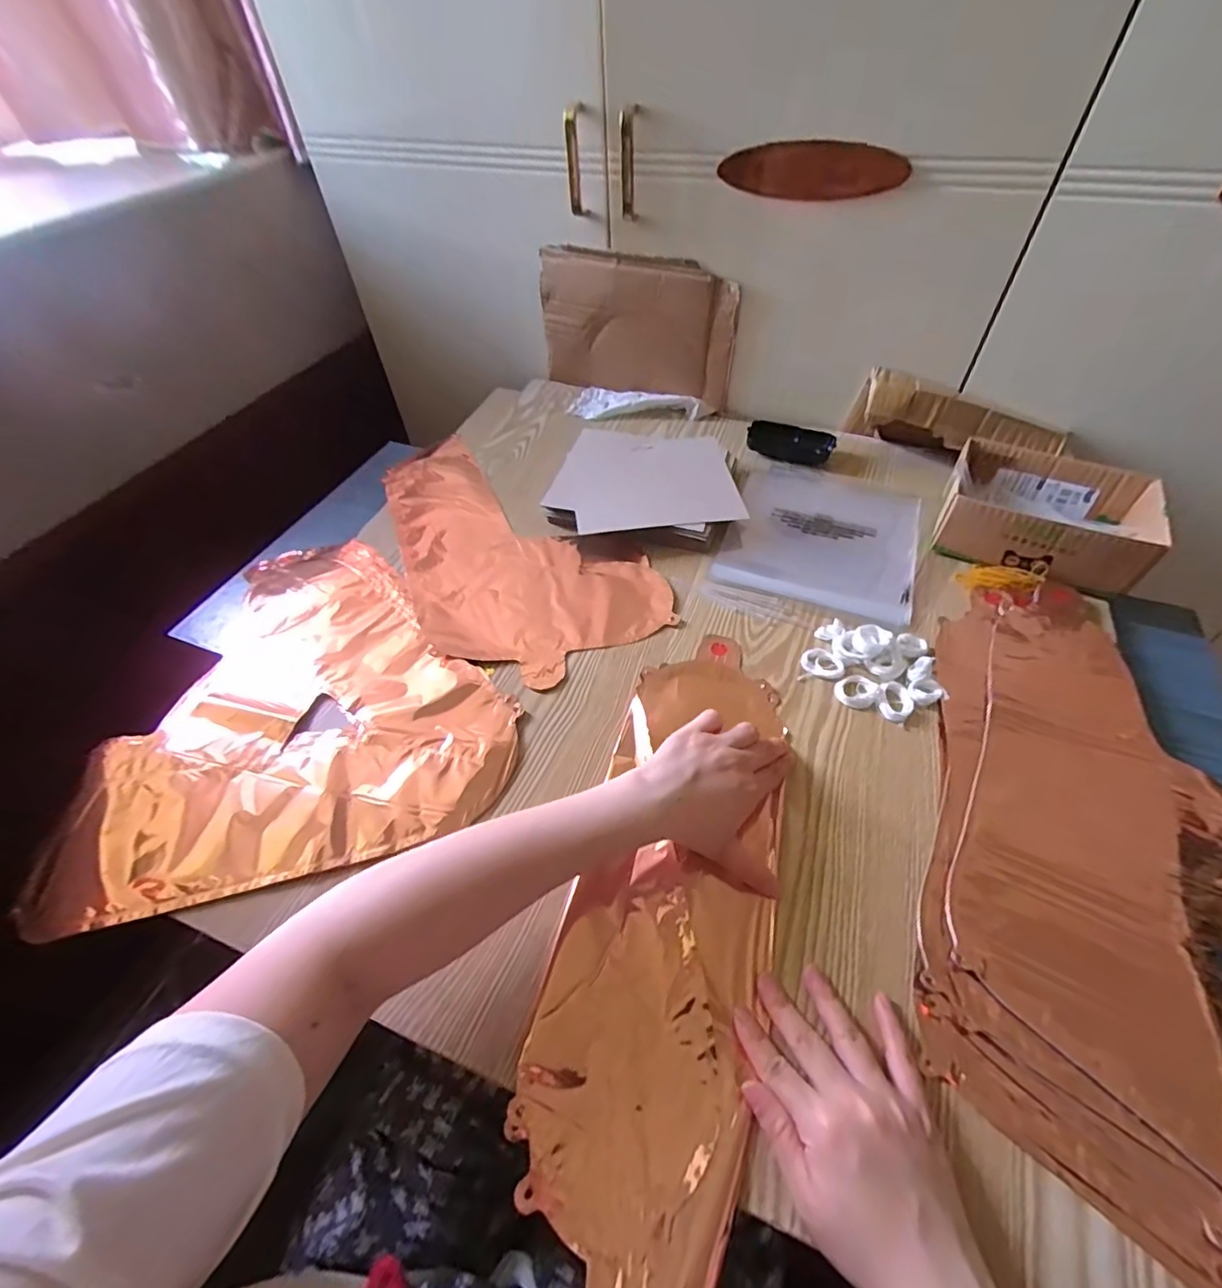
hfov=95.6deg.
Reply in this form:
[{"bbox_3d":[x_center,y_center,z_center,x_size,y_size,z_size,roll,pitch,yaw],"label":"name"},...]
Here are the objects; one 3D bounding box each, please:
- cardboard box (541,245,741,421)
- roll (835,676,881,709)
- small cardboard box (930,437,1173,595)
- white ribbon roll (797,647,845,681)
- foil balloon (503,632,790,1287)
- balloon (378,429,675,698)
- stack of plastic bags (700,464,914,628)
[{"bbox_3d":[0.032,-0.436,0.770,0.279,0.174,0.028,21,55,18],"label":"cardboard box"},{"bbox_3d":[0.218,0.042,0.492,0.034,0.005,0.033,-1,51,2],"label":"roll"},{"bbox_3d":[0.453,-0.139,0.582,0.182,0.061,0.141,23,56,20],"label":"small cardboard box"},{"bbox_3d":[0.193,0.018,0.511,0.039,0.007,0.032,1,51,3],"label":"white ribbon roll"},{"bbox_3d":[0.047,0.168,0.400,0.141,0.015,0.433,9,51,11],"label":"foil balloon"},{"bbox_3d":[-0.131,-0.122,0.640,0.229,0.017,0.419,-27,55,-18],"label":"balloon"},{"bbox_3d":[0.234,-0.116,0.623,0.199,0.012,0.265,17,55,16],"label":"stack of plastic bags"}]

